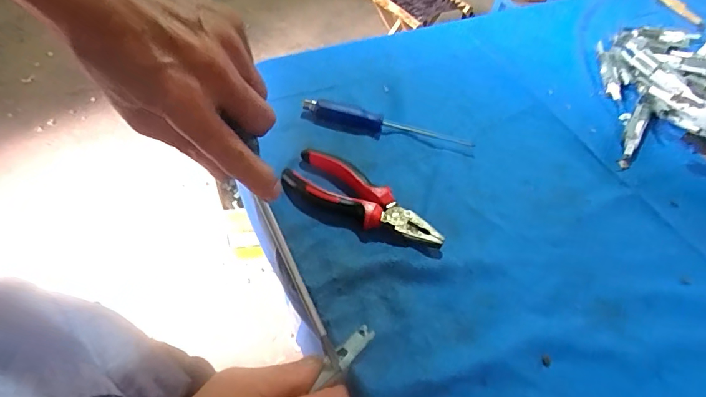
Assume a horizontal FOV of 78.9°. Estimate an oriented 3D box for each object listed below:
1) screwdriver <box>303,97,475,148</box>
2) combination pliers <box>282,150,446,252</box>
[{"bbox_3d":[0.036,-0.082,0.475,0.187,0.016,0.022,14,50,5],"label":"screwdriver"},{"bbox_3d":[0.007,0.004,0.396,0.156,0.018,0.060,27,53,16],"label":"combination pliers"}]

